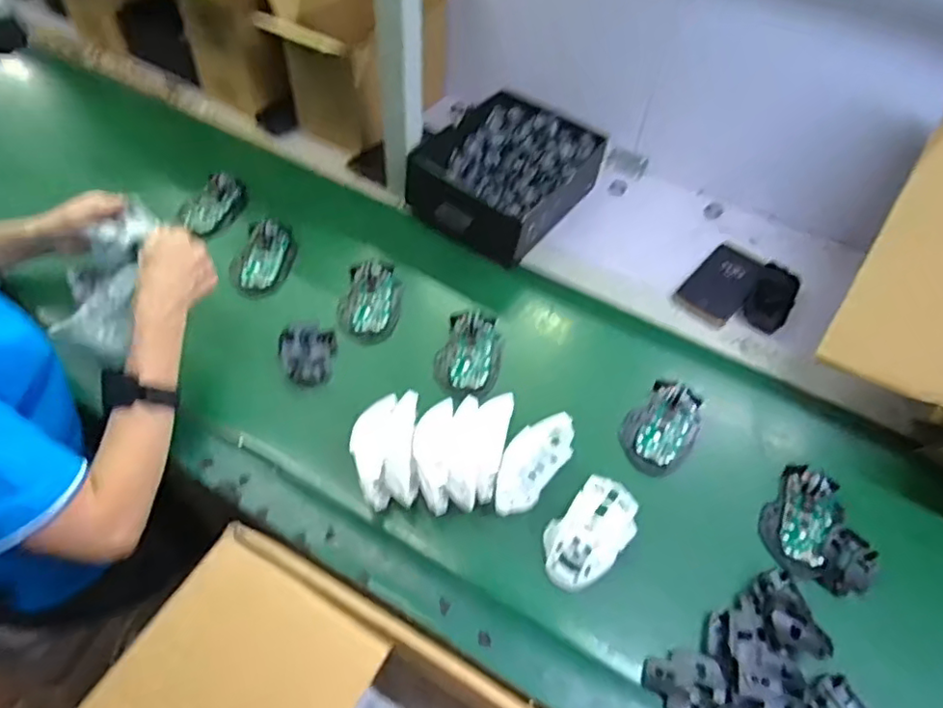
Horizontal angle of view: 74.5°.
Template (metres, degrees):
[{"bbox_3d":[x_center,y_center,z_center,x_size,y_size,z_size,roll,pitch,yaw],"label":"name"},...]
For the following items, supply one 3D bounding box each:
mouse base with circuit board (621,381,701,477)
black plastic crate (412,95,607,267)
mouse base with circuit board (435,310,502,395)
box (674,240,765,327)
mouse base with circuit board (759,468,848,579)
[{"bbox_3d":[0.212,0.078,0.683,0.072,0.029,0.112,37,60,21],"label":"mouse base with circuit board"},{"bbox_3d":[0.040,-0.249,0.869,0.212,0.075,0.252,28,57,16],"label":"black plastic crate"},{"bbox_3d":[-0.001,0.000,0.737,0.071,0.025,0.110,12,54,5],"label":"mouse base with circuit board"},{"bbox_3d":[0.331,-0.094,0.818,0.074,0.019,0.141,36,60,21],"label":"box"},{"bbox_3d":[0.337,0.168,0.631,0.070,0.029,0.113,31,58,18],"label":"mouse base with circuit board"}]

